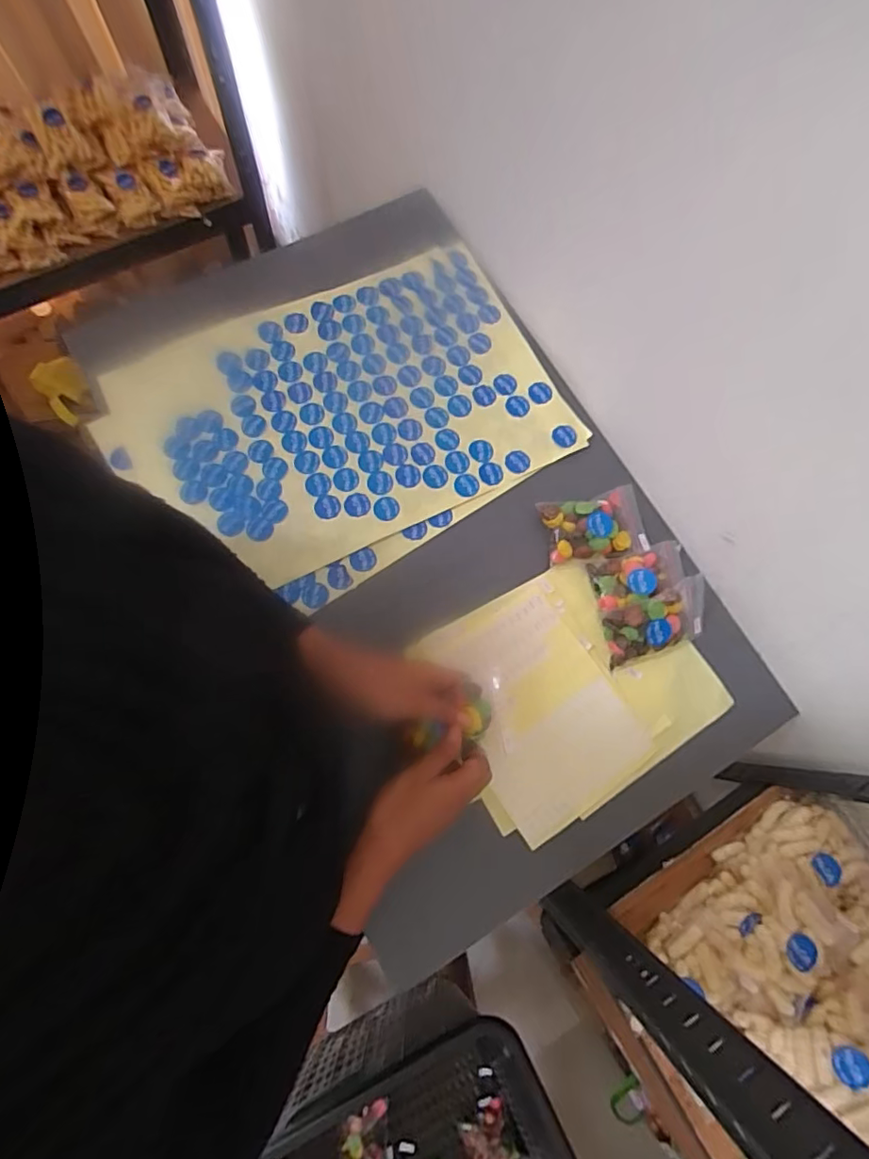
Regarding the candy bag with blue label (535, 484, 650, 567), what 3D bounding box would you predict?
[{"bbox_3d":[0.176,-0.060,0.604,0.111,0.015,0.073,-11,77,-6],"label":"candy bag with blue label"}]

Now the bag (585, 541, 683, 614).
[{"bbox_3d":[0.224,-0.006,0.586,0.116,0.022,0.057,-15,77,-7],"label":"bag"}]

